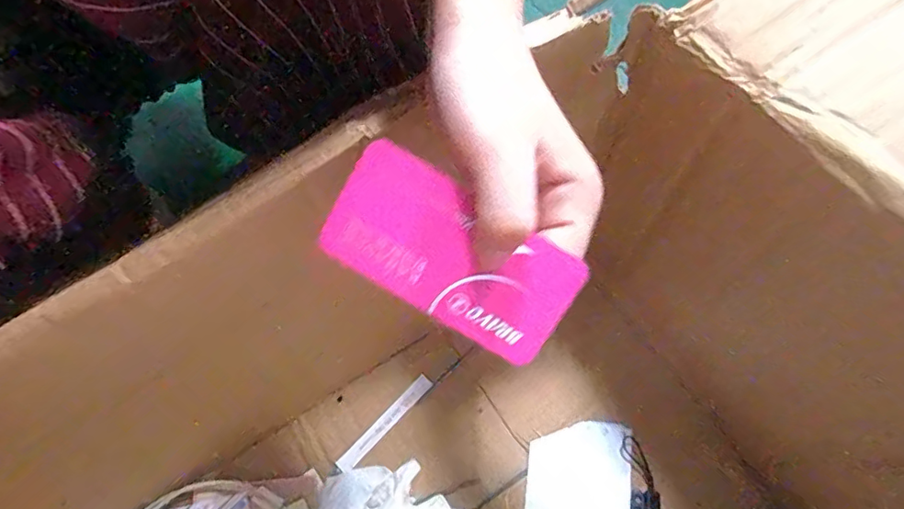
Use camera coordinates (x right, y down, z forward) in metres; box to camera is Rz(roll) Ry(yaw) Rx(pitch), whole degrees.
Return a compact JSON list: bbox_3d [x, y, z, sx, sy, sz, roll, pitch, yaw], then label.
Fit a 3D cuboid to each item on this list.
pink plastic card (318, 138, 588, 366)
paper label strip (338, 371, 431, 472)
[{"bbox_3d":[-0.001,0.000,0.187,0.088,0.004,0.045,32,104,1],"label":"pink plastic card"},{"bbox_3d":[-0.050,0.125,0.397,0.088,0.004,0.013,-43,62,-14],"label":"paper label strip"}]

